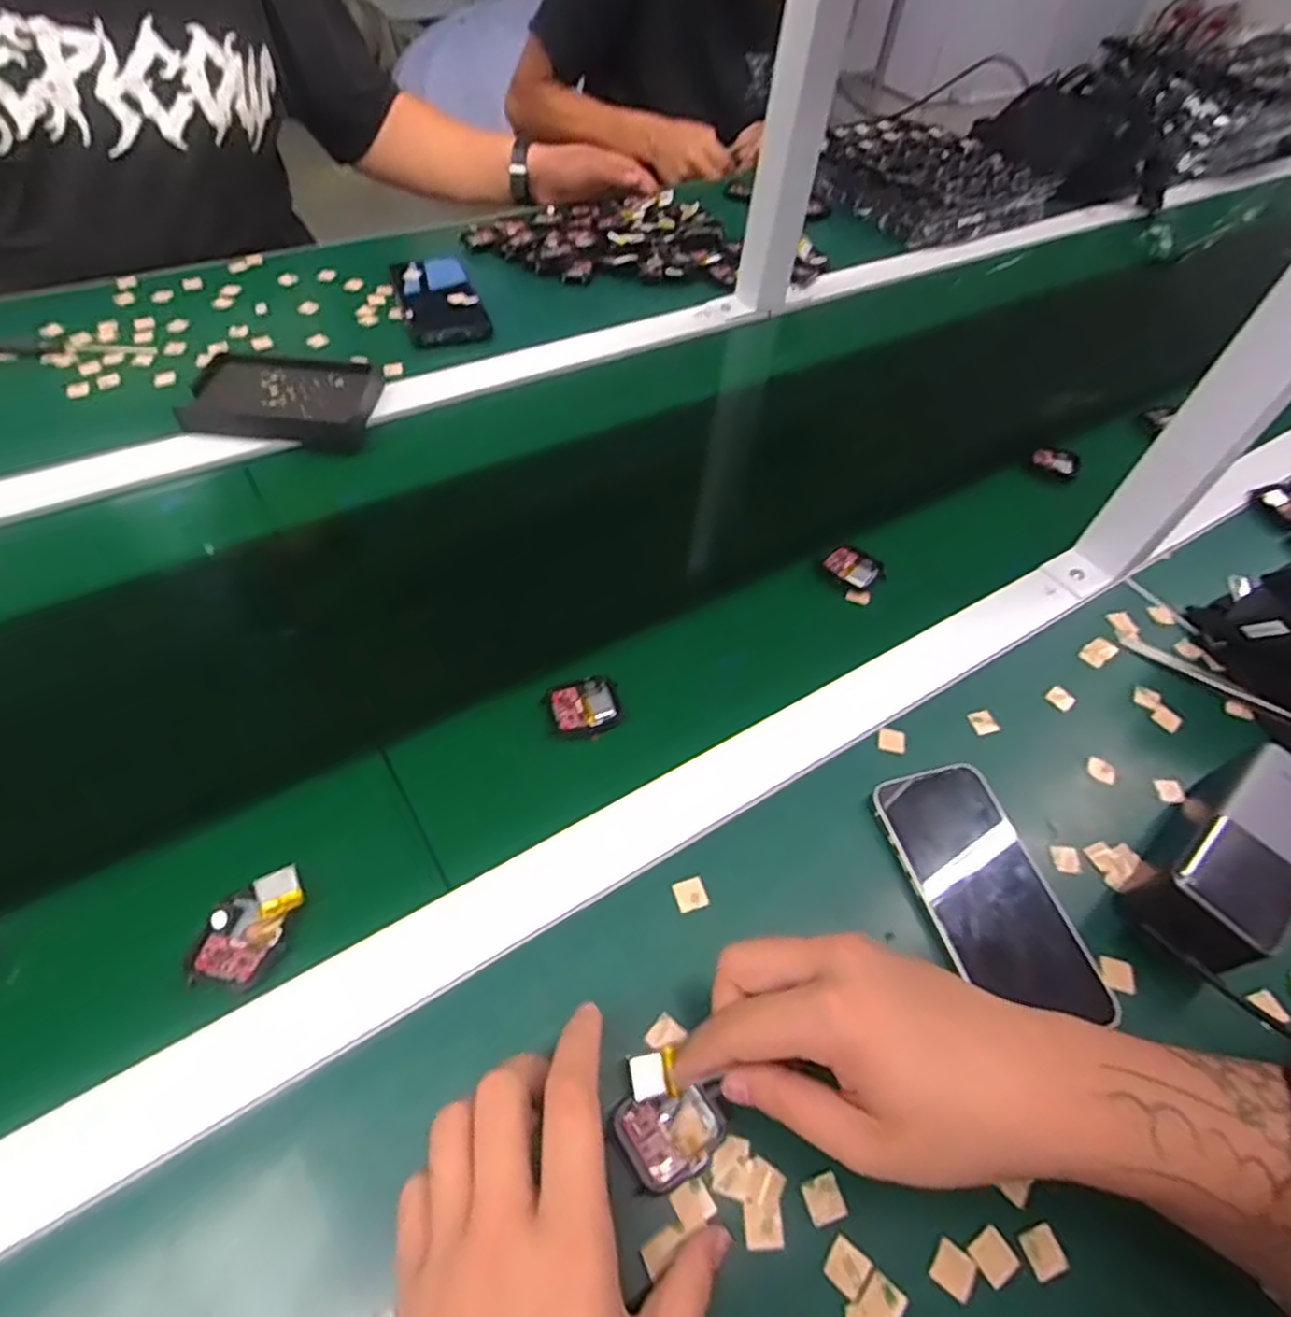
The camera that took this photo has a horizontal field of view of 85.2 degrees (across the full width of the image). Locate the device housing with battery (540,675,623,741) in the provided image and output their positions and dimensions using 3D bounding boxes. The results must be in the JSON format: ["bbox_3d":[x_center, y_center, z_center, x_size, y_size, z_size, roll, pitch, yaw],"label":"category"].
[{"bbox_3d":[-0.036,0.030,0.430,0.043,0.006,0.039,-17,57,-18],"label":"device housing with battery"}]

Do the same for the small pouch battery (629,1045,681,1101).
[{"bbox_3d":[0.004,0.183,0.308,0.020,0.005,0.018,-7,54,-11],"label":"small pouch battery"}]

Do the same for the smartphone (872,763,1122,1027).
[{"bbox_3d":[0.184,0.124,0.377,0.073,0.007,0.137,-12,56,-14],"label":"smartphone"}]

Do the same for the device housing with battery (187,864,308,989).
[{"bbox_3d":[-0.190,0.128,0.338,0.038,0.012,0.054,11,53,2],"label":"device housing with battery"}]

